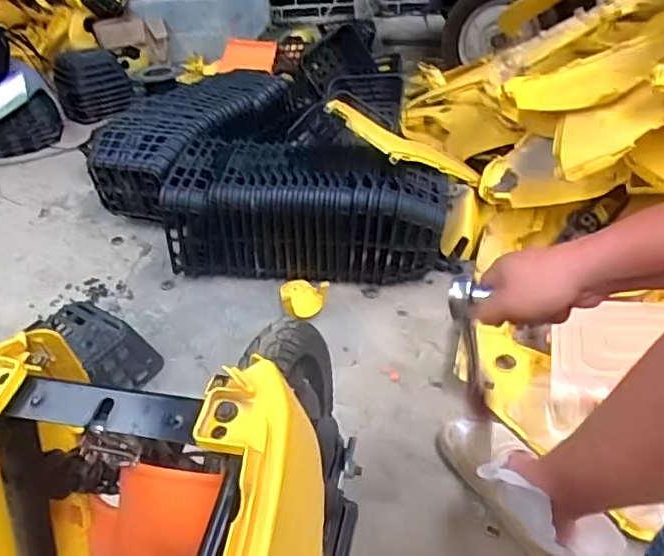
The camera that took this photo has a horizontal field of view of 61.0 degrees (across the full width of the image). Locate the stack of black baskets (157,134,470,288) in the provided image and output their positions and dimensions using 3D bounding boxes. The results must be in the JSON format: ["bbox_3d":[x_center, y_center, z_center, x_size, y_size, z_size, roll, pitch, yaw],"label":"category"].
[{"bbox_3d":[-0.055,-0.170,1.433,0.681,0.271,0.273,2,39,9],"label":"stack of black baskets"}]

